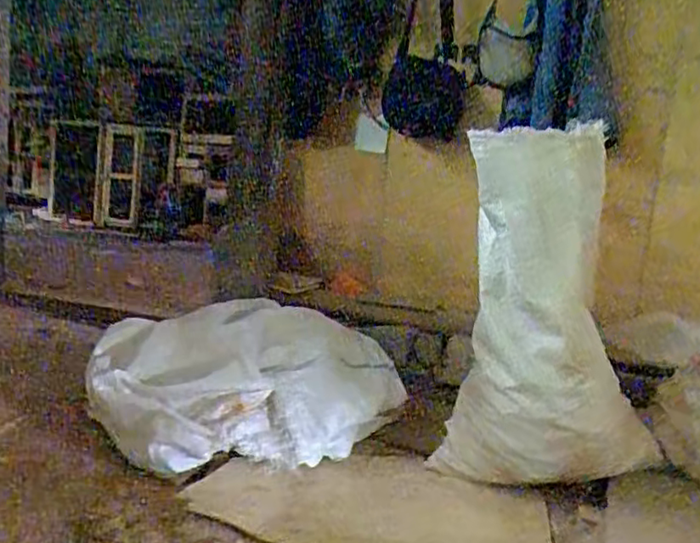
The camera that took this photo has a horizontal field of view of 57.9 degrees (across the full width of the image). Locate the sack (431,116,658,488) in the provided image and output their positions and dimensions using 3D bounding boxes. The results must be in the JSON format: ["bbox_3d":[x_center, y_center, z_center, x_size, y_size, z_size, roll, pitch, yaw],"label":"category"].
[{"bbox_3d":[0.449,0.094,1.407,0.464,0.749,0.220,5,8,-3],"label":"sack"}]

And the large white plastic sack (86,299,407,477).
[{"bbox_3d":[-0.193,0.261,1.512,0.742,0.333,0.344,1,9,-32],"label":"large white plastic sack"}]

